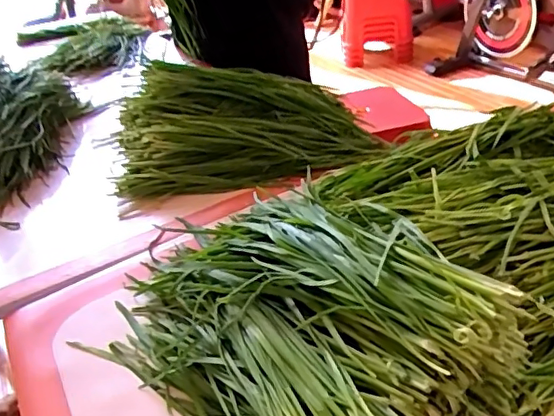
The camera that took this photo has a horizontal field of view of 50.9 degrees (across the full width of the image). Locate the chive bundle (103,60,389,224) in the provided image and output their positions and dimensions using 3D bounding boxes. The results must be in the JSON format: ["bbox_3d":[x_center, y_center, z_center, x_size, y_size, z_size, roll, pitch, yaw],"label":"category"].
[{"bbox_3d":[-0.049,-0.118,0.754,0.330,0.105,0.211,-11,32,-6],"label":"chive bundle"}]

